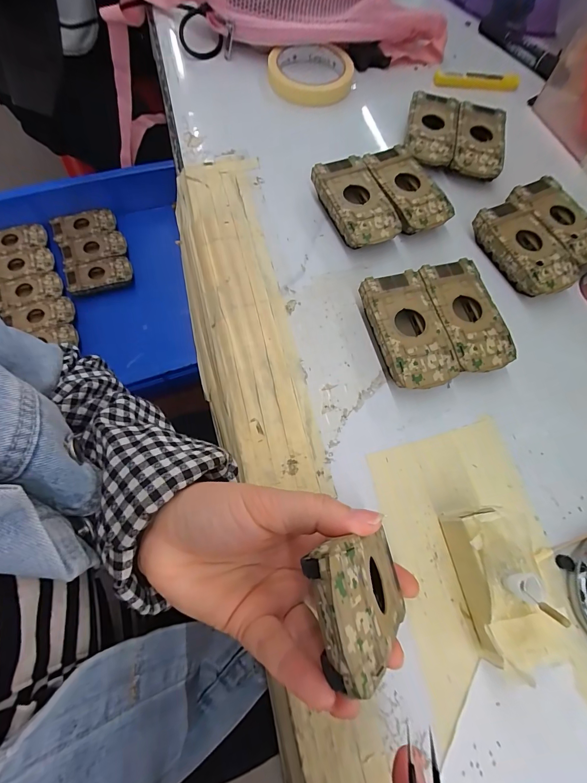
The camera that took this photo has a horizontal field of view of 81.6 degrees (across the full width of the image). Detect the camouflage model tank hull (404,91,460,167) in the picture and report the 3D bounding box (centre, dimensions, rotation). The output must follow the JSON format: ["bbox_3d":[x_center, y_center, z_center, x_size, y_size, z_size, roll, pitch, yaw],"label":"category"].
[{"bbox_3d":[0.143,-0.269,0.360,0.050,0.026,0.097,13,69,2],"label":"camouflage model tank hull"}]

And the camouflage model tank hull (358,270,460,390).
[{"bbox_3d":[0.090,-0.046,0.273,0.052,0.026,0.096,-14,71,-8],"label":"camouflage model tank hull"}]

